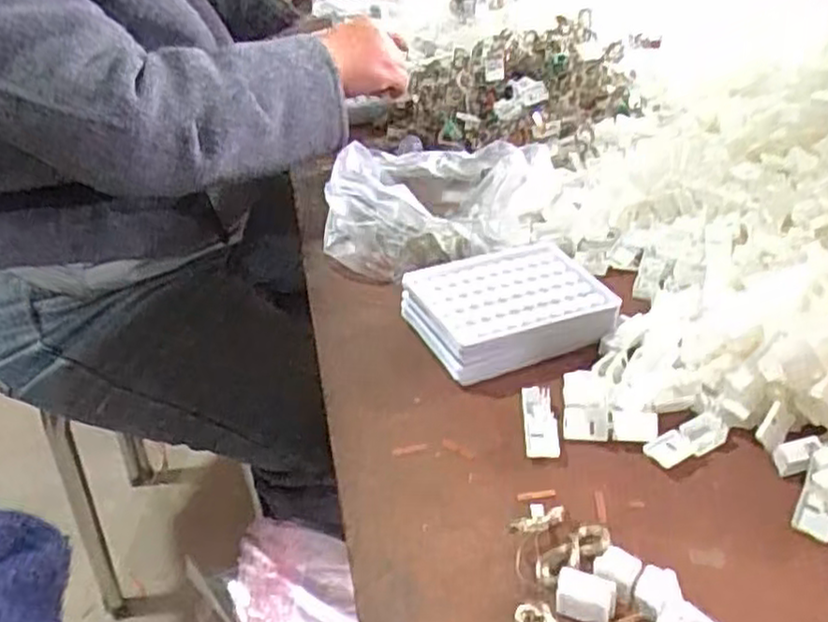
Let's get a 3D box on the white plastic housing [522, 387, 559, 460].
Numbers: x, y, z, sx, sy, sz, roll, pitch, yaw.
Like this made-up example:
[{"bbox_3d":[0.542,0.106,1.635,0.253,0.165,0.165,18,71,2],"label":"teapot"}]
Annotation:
[{"bbox_3d":[0.079,0.068,0.466,0.020,0.011,0.055,1,33,2],"label":"white plastic housing"}]

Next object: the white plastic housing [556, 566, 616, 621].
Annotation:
[{"bbox_3d":[0.082,0.137,0.357,0.027,0.016,0.020,13,35,21],"label":"white plastic housing"}]

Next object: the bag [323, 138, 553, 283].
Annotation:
[{"bbox_3d":[0.023,-0.099,0.666,0.182,0.072,0.159,7,33,13],"label":"bag"}]

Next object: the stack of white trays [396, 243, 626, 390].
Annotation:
[{"bbox_3d":[0.068,-0.003,0.537,0.140,0.037,0.104,-12,34,-16],"label":"stack of white trays"}]

